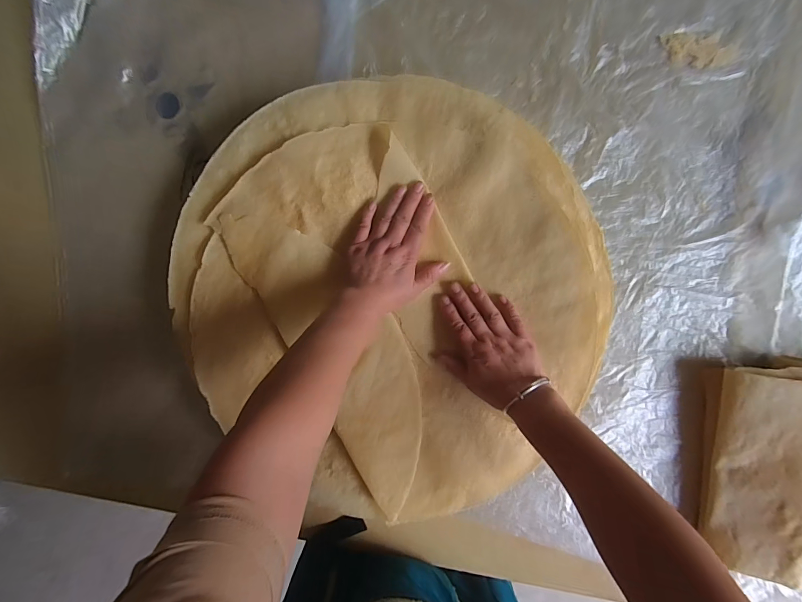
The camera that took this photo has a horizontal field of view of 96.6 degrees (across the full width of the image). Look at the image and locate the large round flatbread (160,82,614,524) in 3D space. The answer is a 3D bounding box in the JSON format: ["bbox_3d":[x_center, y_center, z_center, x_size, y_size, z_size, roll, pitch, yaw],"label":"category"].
[{"bbox_3d":[-0.010,-0.005,0.472,0.531,0.035,0.550,0,93,2],"label":"large round flatbread"}]

